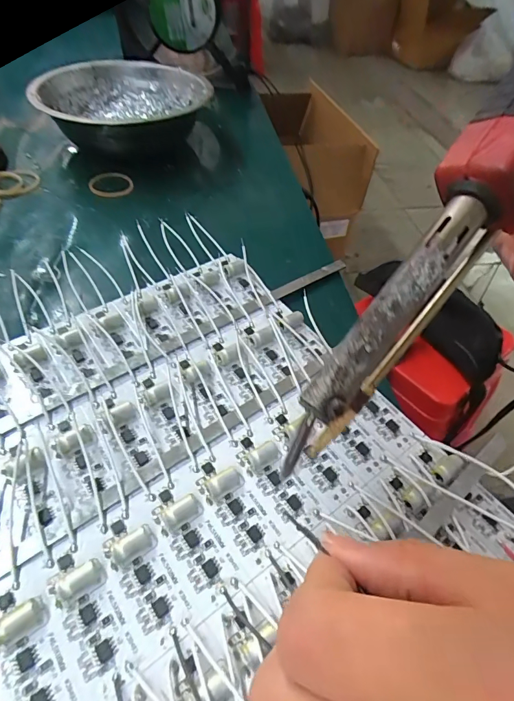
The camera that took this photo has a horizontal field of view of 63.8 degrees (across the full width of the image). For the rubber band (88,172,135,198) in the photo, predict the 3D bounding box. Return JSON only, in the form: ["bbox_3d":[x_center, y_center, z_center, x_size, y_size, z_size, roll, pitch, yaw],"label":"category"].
[{"bbox_3d":[-0.103,-0.117,0.288,0.031,0.004,0.030,2,49,-2],"label":"rubber band"}]

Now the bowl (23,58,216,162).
[{"bbox_3d":[-0.107,-0.186,0.326,0.117,0.040,0.125,10,49,5],"label":"bowl"}]

